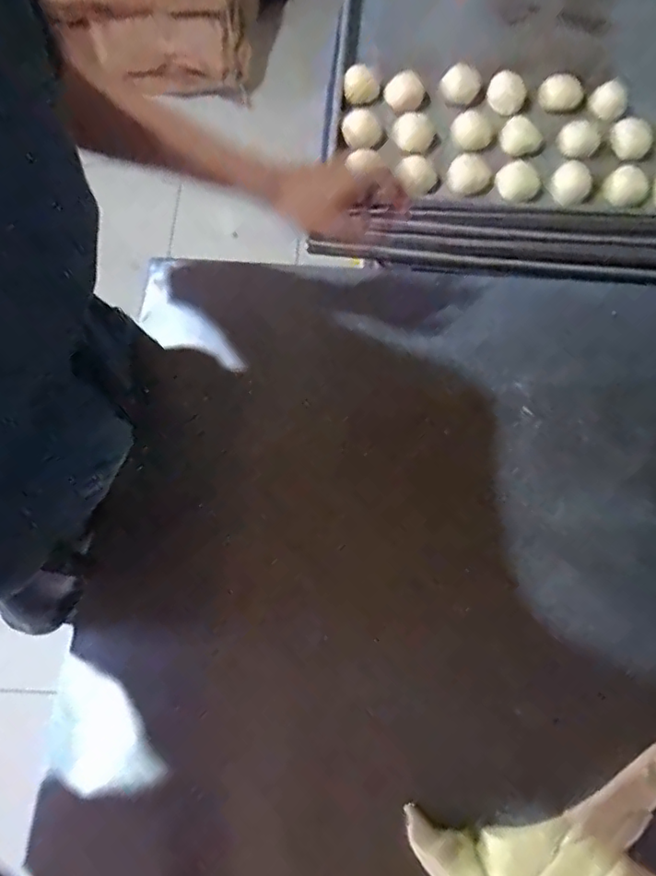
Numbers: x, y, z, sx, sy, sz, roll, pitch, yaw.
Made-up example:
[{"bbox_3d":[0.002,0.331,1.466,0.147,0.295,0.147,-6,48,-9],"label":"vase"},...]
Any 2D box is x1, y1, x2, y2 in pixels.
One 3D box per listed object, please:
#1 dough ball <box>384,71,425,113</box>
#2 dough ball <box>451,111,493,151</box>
[{"bbox_3d":[0.100,-0.437,0.710,0.046,0.029,0.042,0,69,-1],"label":"dough ball"},{"bbox_3d":[0.180,-0.384,0.703,0.049,0.031,0.038,19,70,6],"label":"dough ball"}]

